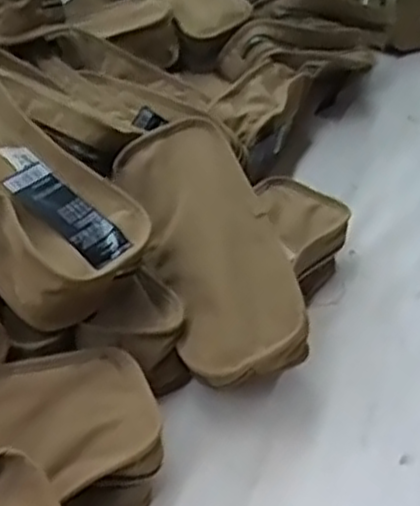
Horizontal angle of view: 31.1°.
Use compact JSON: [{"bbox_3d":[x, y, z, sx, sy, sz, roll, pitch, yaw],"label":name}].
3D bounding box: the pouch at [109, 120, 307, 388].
[{"bbox_3d":[0.000,-0.005,0.517,0.087,0.036,0.184,-30,64,10],"label":"pouch"}]

